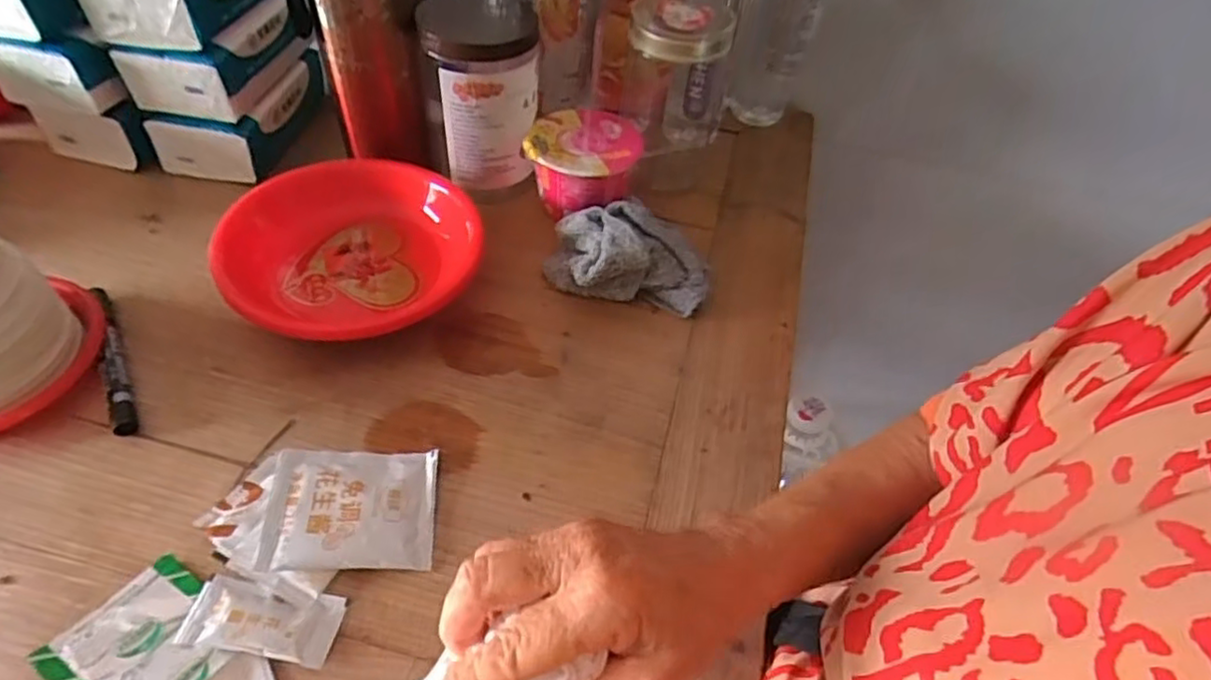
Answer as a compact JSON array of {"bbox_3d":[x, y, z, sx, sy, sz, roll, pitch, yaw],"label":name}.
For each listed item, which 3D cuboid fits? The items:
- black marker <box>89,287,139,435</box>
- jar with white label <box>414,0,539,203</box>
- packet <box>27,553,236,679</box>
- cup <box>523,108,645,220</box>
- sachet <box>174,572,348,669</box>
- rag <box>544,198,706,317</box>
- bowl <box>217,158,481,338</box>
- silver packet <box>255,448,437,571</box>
[{"bbox_3d":[-0.338,0.011,0.462,0.014,0.017,0.133,-23,56,-23],"label":"black marker"},{"bbox_3d":[-0.107,-0.210,0.584,0.096,0.137,0.094,-5,51,-10],"label":"jar with white label"},{"bbox_3d":[-0.238,0.160,0.351,0.077,0.012,0.071,28,53,17],"label":"packet"},{"bbox_3d":[-0.021,-0.155,0.602,0.094,0.071,0.093,3,50,-4],"label":"cup"},{"bbox_3d":[-0.184,0.150,0.364,0.075,0.010,0.037,9,50,1],"label":"sachet"},{"bbox_3d":[0.020,-0.071,0.547,0.127,0.052,0.084,7,50,-1],"label":"rag"},{"bbox_3d":[-0.190,-0.069,0.515,0.189,0.065,0.167,-35,61,-30],"label":"bowl"},{"bbox_3d":[-0.152,0.101,0.407,0.094,0.016,0.076,-2,50,-8],"label":"silver packet"}]

